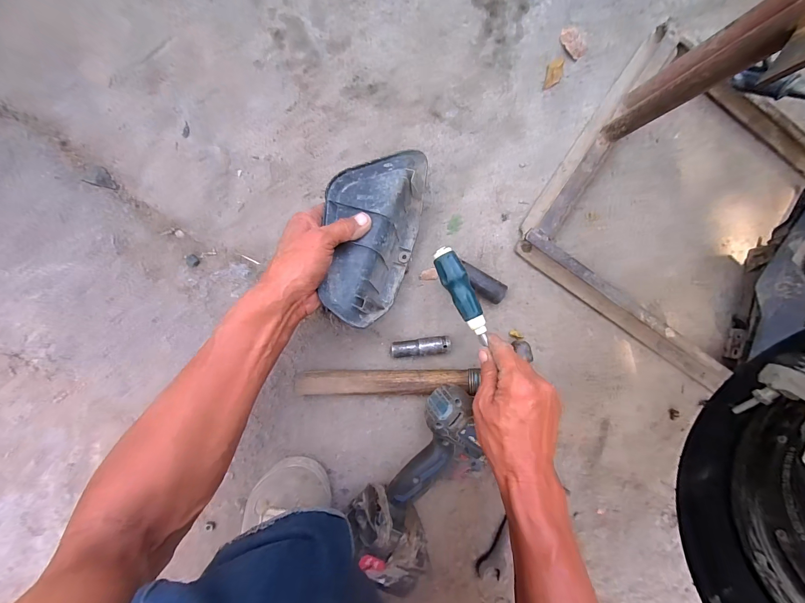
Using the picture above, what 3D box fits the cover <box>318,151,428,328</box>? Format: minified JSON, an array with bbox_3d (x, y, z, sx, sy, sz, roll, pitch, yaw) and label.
[{"bbox_3d":[-0.045,-0.071,0.396,0.104,0.075,0.199,16,79,6],"label":"cover"}]

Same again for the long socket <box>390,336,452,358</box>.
[{"bbox_3d":[0.024,0.060,0.456,0.078,0.024,0.022,-8,95,-5],"label":"long socket"}]

